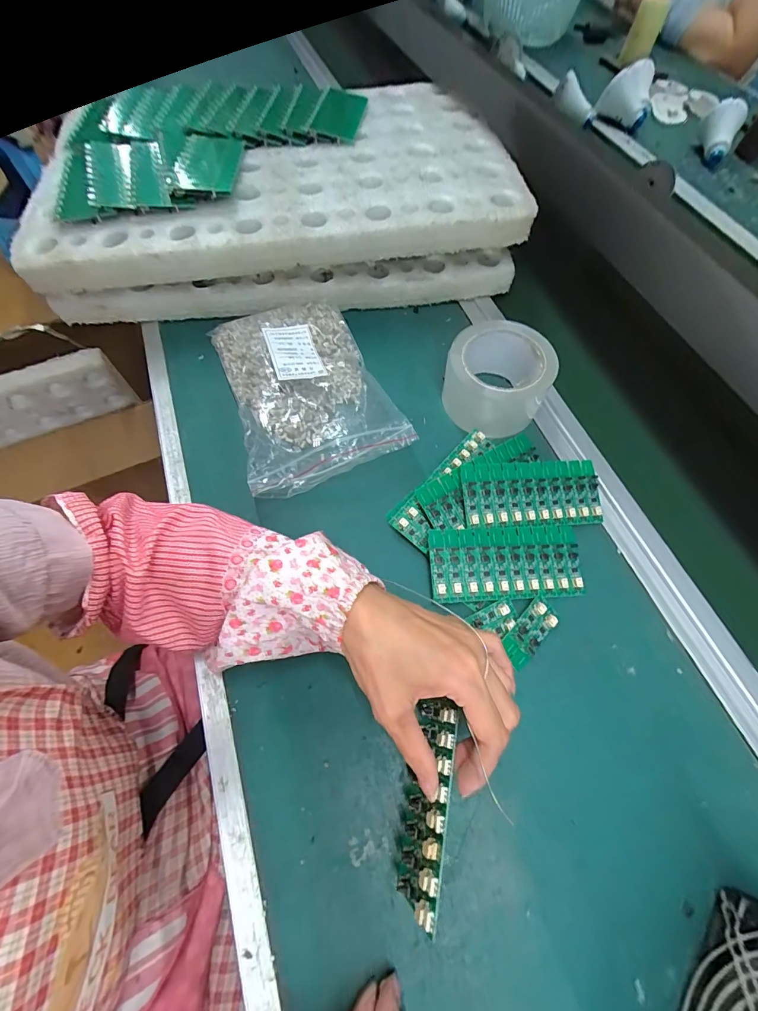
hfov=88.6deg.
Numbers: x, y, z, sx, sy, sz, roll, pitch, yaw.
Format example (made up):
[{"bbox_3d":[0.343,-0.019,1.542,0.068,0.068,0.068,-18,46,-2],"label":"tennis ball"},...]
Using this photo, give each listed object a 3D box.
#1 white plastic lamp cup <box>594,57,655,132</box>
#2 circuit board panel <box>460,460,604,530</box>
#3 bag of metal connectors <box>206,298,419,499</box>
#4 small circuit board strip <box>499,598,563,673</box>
[{"bbox_3d":[0.466,-0.769,0.730,0.092,0.068,0.082,25,66,10],"label":"white plastic lamp cup"},{"bbox_3d":[0.146,-0.012,0.368,0.137,0.008,0.063,-2,80,-11],"label":"circuit board panel"},{"bbox_3d":[-0.080,-0.130,0.414,0.155,0.052,0.233,-19,66,-11],"label":"bag of metal connectors"},{"bbox_3d":[0.128,0.107,0.325,0.057,0.005,0.029,-40,86,-16],"label":"small circuit board strip"}]

